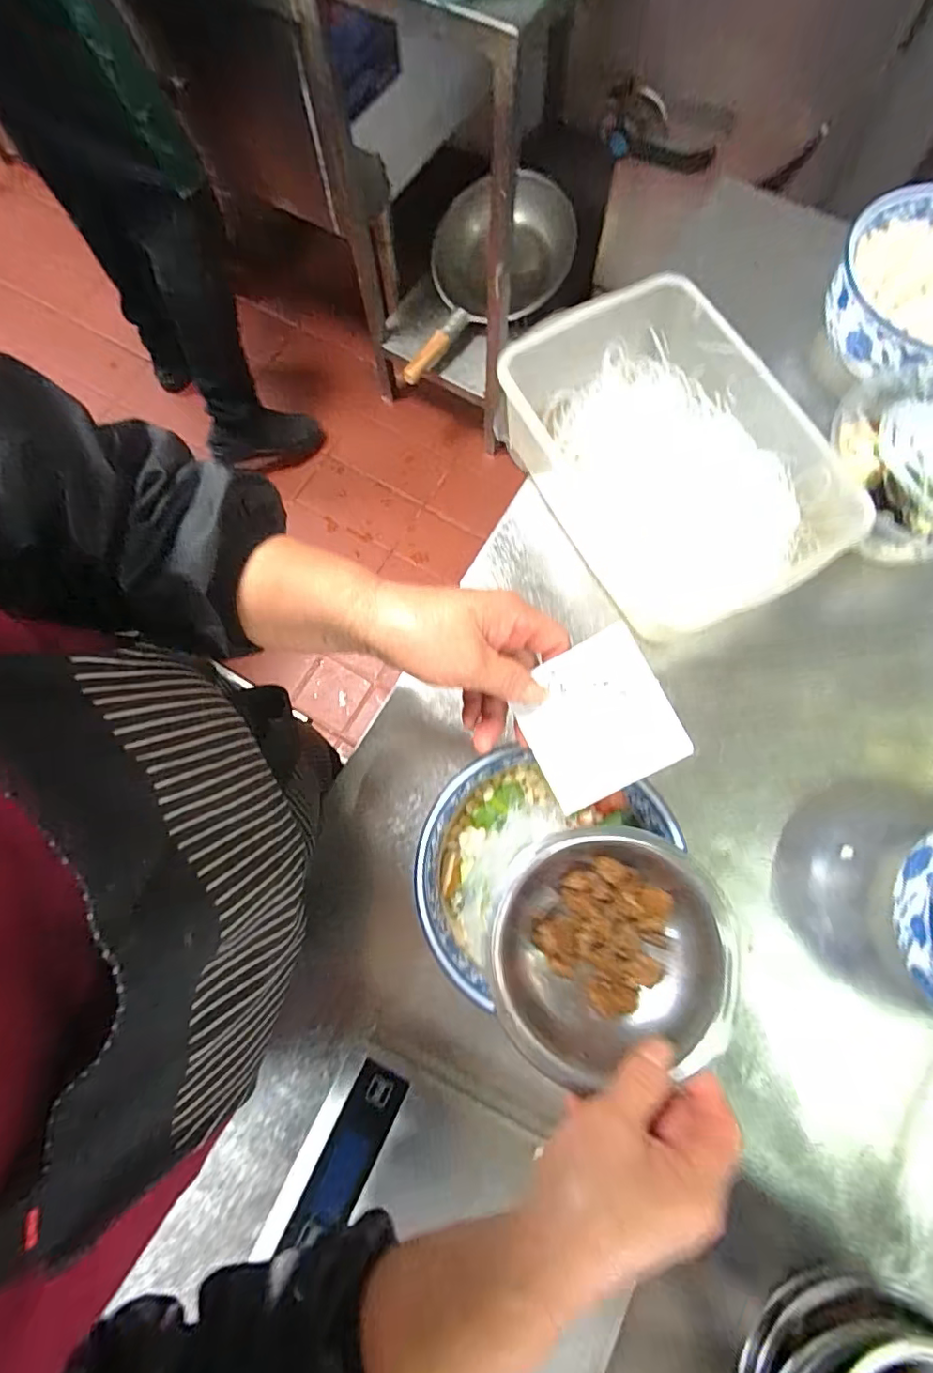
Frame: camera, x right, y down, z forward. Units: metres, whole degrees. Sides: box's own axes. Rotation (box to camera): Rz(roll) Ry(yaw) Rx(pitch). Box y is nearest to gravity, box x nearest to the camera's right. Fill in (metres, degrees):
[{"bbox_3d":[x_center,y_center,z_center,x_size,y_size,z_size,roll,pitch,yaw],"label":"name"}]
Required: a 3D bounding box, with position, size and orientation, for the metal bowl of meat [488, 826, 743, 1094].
[{"bbox_3d":[0.081,0.150,0.314,0.121,0.052,0.128,0,76,1],"label":"metal bowl of meat"}]

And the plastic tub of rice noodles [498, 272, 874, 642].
[{"bbox_3d":[0.169,-0.196,0.464,0.182,0.082,0.291,-31,78,-6],"label":"plastic tub of rice noodles"}]

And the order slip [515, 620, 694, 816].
[{"bbox_3d":[0.071,0.018,0.302,0.078,0.005,0.079,-29,86,10],"label":"order slip"}]

